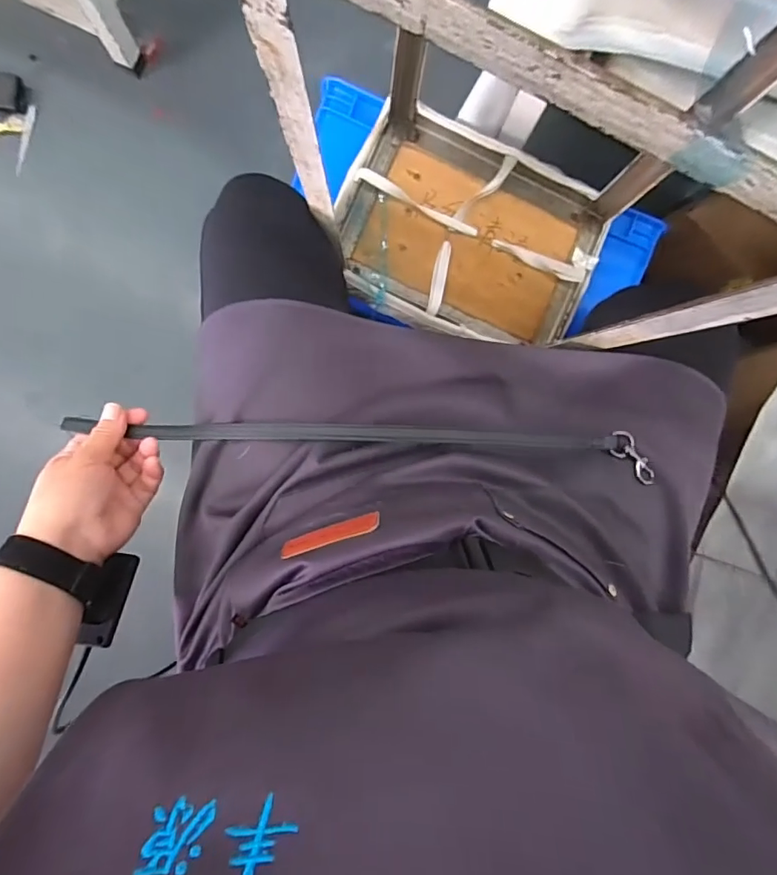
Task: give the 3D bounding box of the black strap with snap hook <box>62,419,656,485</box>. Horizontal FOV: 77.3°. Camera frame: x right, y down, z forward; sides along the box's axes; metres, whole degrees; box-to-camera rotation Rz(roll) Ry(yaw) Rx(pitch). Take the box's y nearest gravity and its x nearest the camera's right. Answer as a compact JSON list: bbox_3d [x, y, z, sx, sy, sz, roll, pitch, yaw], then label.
[{"bbox_3d":[-0.013,0.007,0.401,0.474,0.031,0.034,3,90,-6],"label":"black strap with snap hook"}]

